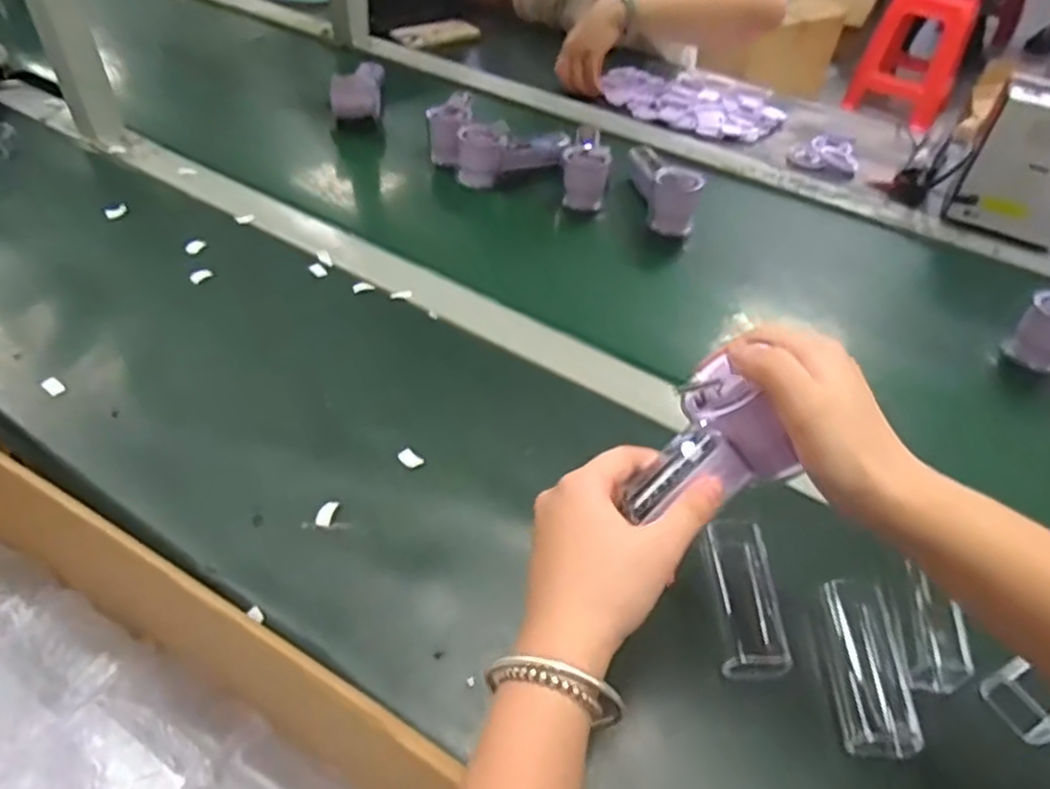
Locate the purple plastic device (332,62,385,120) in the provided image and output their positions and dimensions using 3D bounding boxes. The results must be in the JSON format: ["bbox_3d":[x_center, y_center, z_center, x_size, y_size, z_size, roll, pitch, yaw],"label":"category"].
[{"bbox_3d":[-0.231,-0.428,0.963,0.063,0.041,0.143,-1,46,-5],"label":"purple plastic device"}]

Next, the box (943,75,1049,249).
[{"bbox_3d":[0.576,-0.259,0.774,0.126,0.139,0.094,30,51,23],"label":"box"}]

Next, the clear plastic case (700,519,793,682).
[{"bbox_3d":[0.143,0.136,0.456,0.040,0.033,0.101,1,46,-4],"label":"clear plastic case"}]

